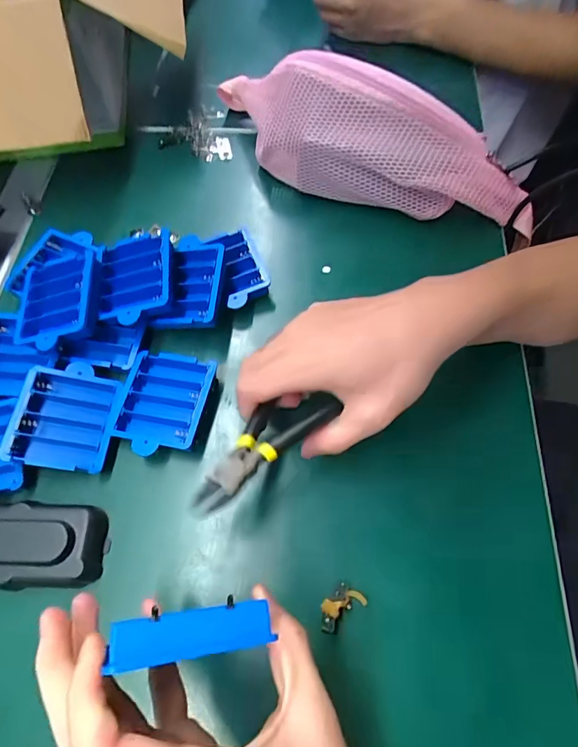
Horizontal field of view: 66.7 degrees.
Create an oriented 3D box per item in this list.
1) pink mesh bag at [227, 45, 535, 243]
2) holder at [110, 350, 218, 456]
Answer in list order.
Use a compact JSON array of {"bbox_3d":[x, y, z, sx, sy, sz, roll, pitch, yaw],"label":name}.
[{"bbox_3d":[0.057,-0.210,0.387,0.318,0.087,0.072,28,69,15],"label":"pink mesh bag"},{"bbox_3d":[-0.091,0.024,0.328,0.065,0.019,0.075,11,66,8],"label":"holder"}]

